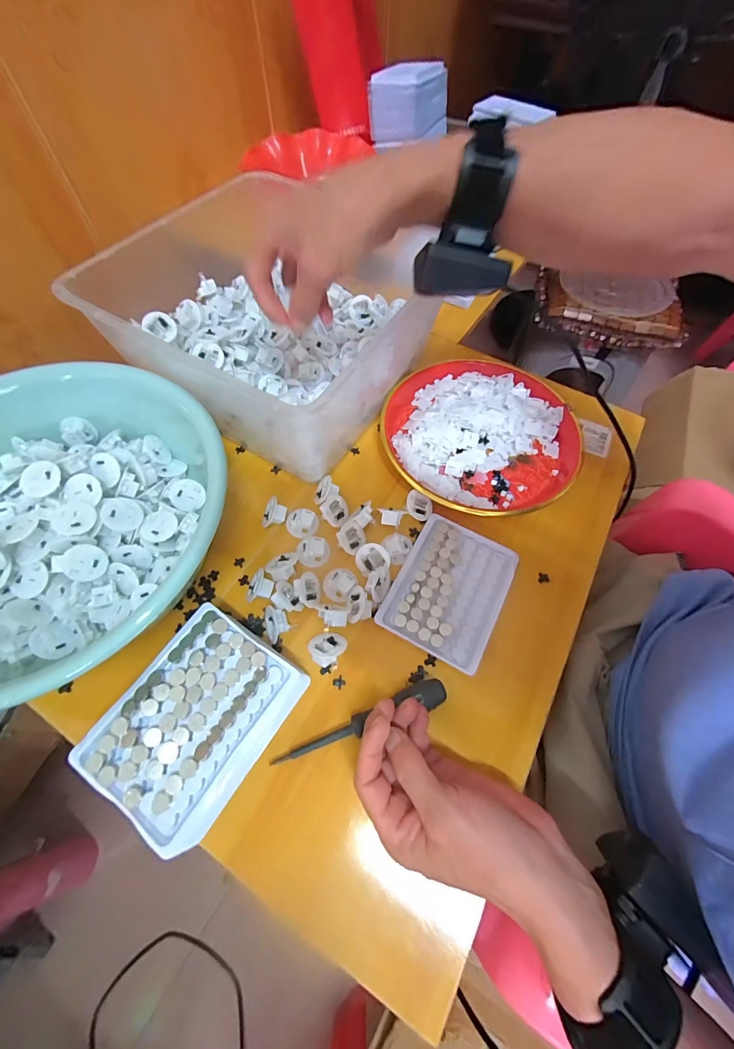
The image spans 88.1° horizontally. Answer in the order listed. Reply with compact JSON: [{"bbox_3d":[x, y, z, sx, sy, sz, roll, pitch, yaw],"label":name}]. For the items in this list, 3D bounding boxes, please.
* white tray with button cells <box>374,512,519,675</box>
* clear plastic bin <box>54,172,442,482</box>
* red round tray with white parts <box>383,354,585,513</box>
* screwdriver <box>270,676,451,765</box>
[{"bbox_3d":[0.078,0.059,0.357,0.096,0.009,0.126,26,65,12],"label":"white tray with button cells"},{"bbox_3d":[-0.093,-0.214,0.432,0.262,0.147,0.266,25,64,12],"label":"clear plastic bin"},{"bbox_3d":[0.134,-0.111,0.447,0.229,0.023,0.211,0,62,-1],"label":"red round tray with white parts"},{"bbox_3d":[-0.004,0.160,0.299,0.143,0.023,0.022,-22,65,-12],"label":"screwdriver"}]

